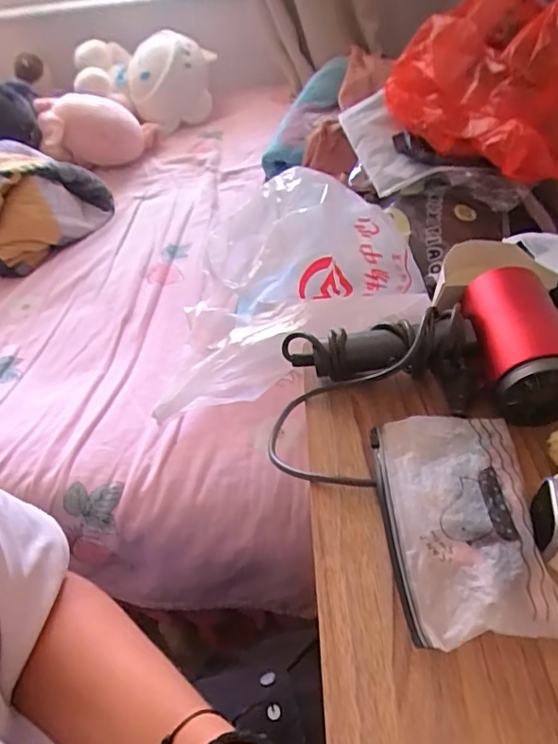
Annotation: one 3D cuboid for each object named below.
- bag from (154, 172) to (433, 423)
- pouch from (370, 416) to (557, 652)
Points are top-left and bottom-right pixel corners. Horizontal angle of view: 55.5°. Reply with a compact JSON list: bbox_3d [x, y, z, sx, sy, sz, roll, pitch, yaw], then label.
[{"bbox_3d":[0.024,-0.126,0.700,0.316,0.156,0.361,0,44,8],"label":"bag"},{"bbox_3d":[0.121,0.093,0.357,0.096,0.030,0.164,-5,43,3],"label":"pouch"}]

